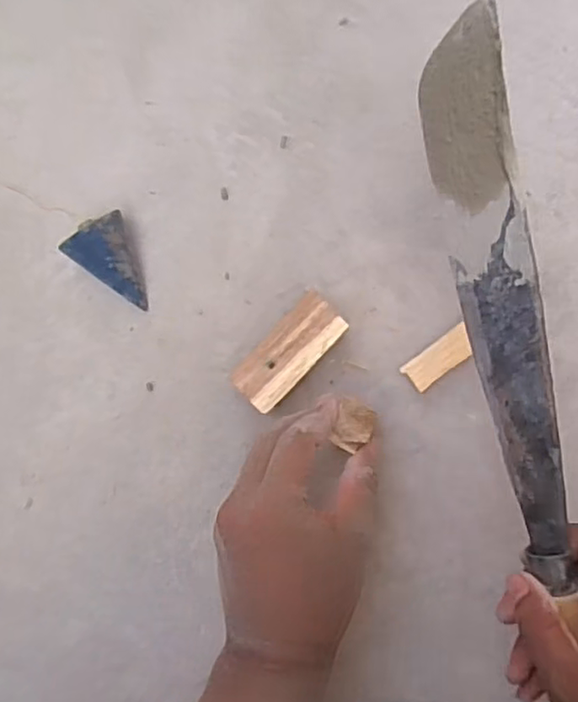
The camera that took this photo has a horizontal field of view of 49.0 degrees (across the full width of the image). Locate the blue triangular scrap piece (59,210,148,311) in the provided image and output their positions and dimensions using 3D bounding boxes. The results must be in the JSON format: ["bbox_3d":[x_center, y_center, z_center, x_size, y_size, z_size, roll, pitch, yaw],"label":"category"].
[{"bbox_3d":[-0.116,-0.066,0.434,0.060,0.044,0.044,36,85,6],"label":"blue triangular scrap piece"}]

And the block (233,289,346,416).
[{"bbox_3d":[0.000,0.002,0.428,0.035,0.035,0.080,43,86,6],"label":"block"}]

